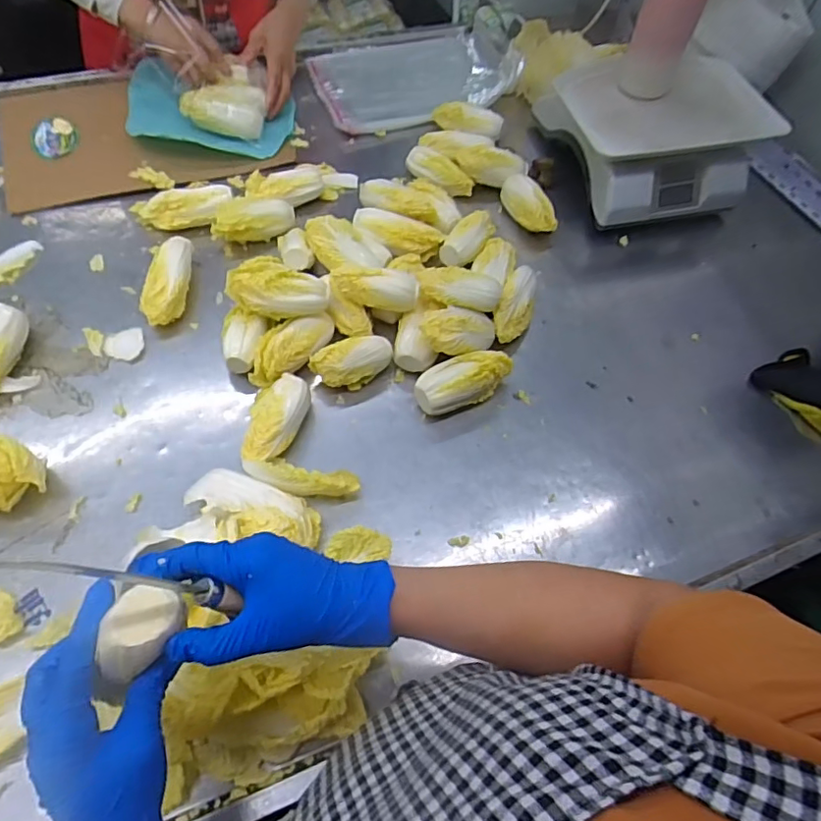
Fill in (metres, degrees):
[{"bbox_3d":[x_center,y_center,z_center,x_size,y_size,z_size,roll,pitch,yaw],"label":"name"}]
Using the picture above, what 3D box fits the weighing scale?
[{"bbox_3d":[0.370,-0.433,0.844,0.289,0.109,0.268,-10,62,-10],"label":"weighing scale"}]

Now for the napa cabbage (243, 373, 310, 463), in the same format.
[{"bbox_3d":[-0.150,0.013,0.624,0.060,0.042,0.103,5,60,-2],"label":"napa cabbage"}]

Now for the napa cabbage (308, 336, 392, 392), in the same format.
[{"bbox_3d":[-0.070,-0.060,0.667,0.096,0.046,0.050,-27,66,-18],"label":"napa cabbage"}]

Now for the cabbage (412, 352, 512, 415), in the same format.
[{"bbox_3d":[0.062,-0.037,0.658,0.116,0.057,0.054,-21,64,-16],"label":"cabbage"}]

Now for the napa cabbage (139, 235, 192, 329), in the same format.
[{"bbox_3d":[-0.313,-0.165,0.714,0.054,0.047,0.130,6,60,-1],"label":"napa cabbage"}]

